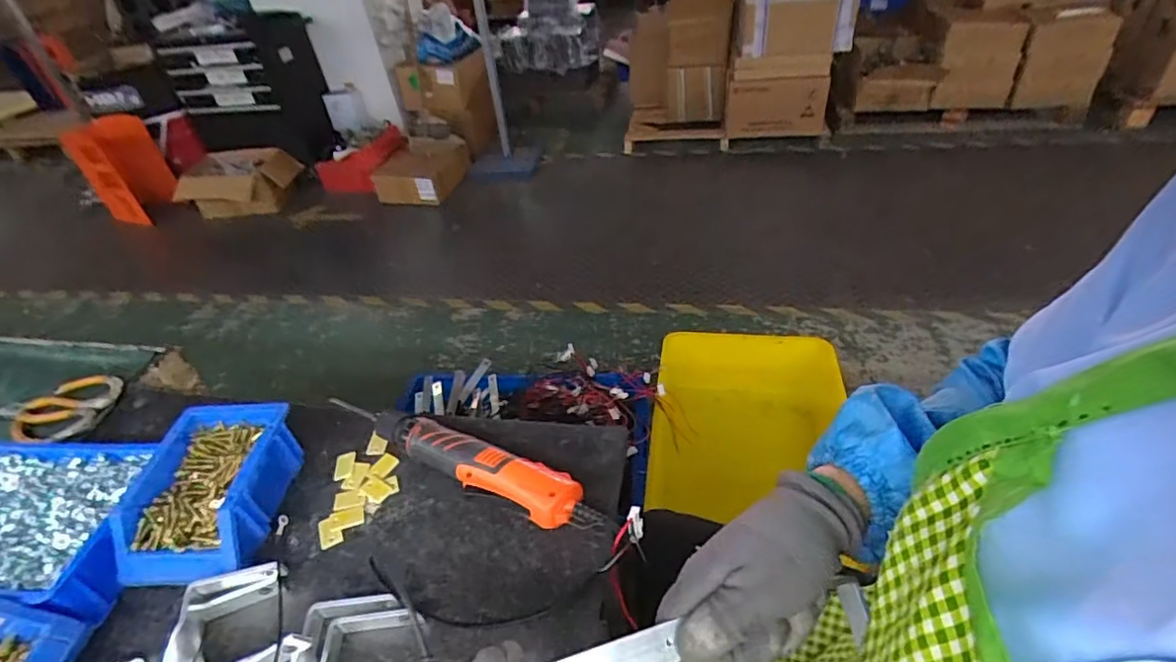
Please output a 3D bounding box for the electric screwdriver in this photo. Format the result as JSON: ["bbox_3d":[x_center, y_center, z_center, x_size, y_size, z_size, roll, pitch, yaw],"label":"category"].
[{"bbox_3d":[-0.130,0.122,0.536,0.323,0.041,0.048,15,44,23],"label":"electric screwdriver"}]

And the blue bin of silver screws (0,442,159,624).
[{"bbox_3d":[-0.495,0.176,0.500,0.195,0.058,0.146,-2,40,4],"label":"blue bin of silver screws"}]

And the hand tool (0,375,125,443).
[{"bbox_3d":[-0.639,0.089,0.649,0.174,0.019,0.096,0,41,6],"label":"hand tool"}]

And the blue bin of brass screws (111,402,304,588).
[{"bbox_3d":[-0.344,0.147,0.509,0.120,0.069,0.149,-6,40,0],"label":"blue bin of brass screws"}]

